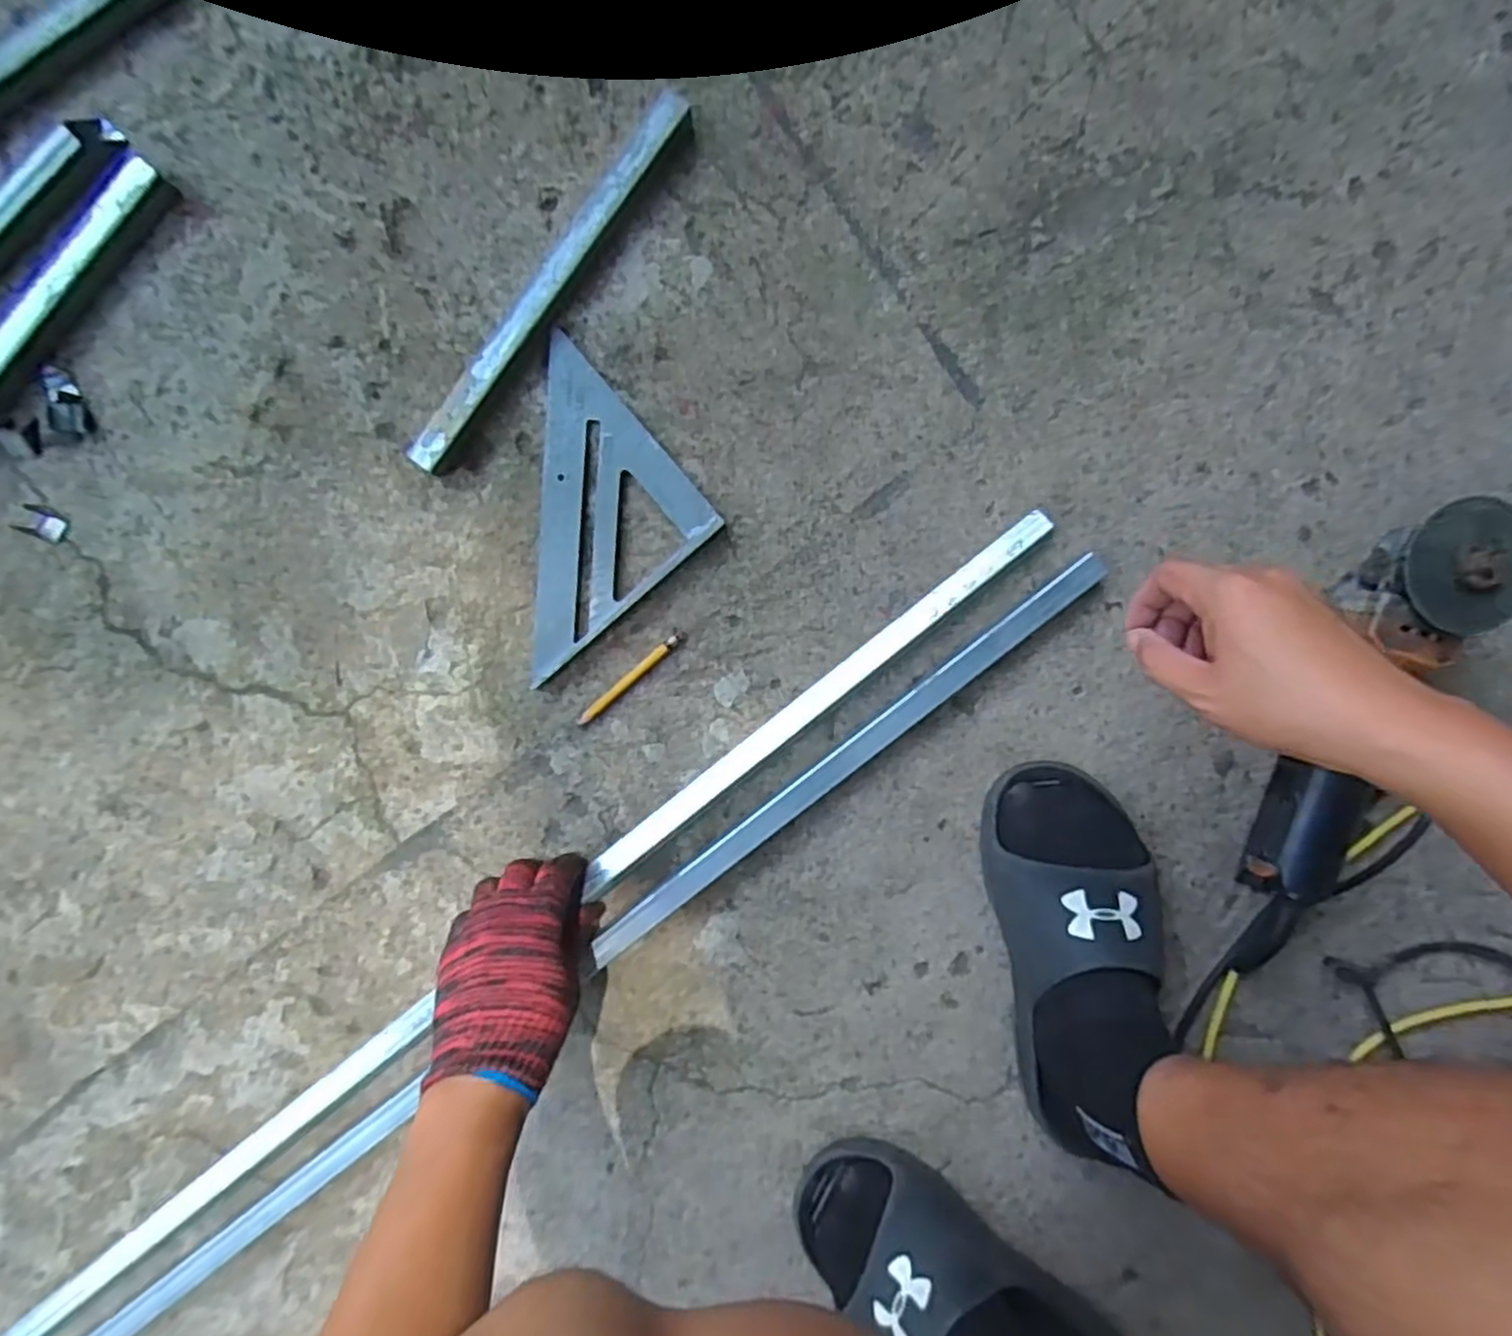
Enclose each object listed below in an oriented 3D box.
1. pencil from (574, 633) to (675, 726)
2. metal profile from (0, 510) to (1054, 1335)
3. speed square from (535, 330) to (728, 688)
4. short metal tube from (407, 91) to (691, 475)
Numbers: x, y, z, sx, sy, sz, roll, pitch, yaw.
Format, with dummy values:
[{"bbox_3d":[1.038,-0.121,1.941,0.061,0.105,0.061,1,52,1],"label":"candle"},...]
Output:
[{"bbox_3d":[-0.093,0.009,0.554,0.093,0.005,0.008,-41,95,2],"label":"pencil"},{"bbox_3d":[-0.190,0.214,0.551,0.993,0.031,0.028,-39,95,1],"label":"metal profile"},{"bbox_3d":[-0.139,-0.111,0.538,0.168,0.015,0.166,-41,95,2],"label":"speed square"},{"bbox_3d":[-0.140,-0.258,0.518,0.023,0.024,0.293,37,94,-5],"label":"short metal tube"}]

